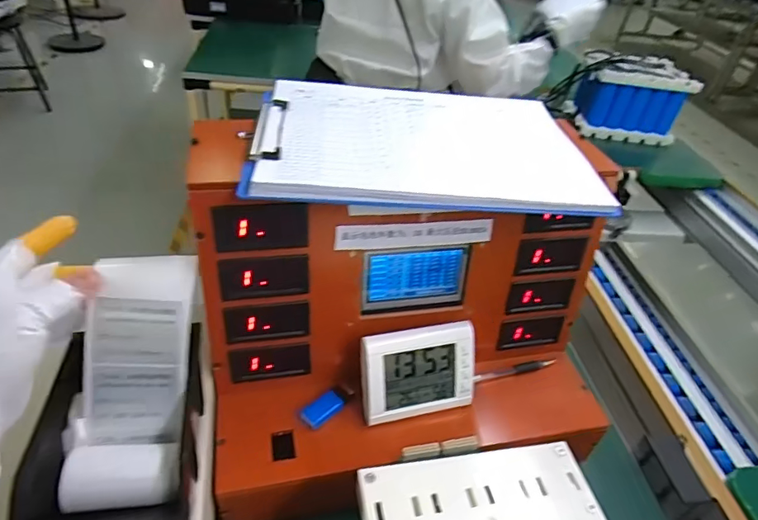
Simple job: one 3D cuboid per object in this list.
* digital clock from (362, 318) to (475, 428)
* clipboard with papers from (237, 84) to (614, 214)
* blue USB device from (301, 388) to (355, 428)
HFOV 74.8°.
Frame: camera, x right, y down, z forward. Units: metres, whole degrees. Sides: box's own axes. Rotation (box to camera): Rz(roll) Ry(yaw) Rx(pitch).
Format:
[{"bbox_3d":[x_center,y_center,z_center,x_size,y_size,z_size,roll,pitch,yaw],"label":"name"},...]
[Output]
[{"bbox_3d":[0.038,0.111,0.495,0.111,0.090,0.025,-7,15,-16],"label":"digital clock"},{"bbox_3d":[0.040,-0.112,0.473,0.303,0.016,0.216,1,40,-7],"label":"clipboard with papers"},{"bbox_3d":[-0.051,0.144,0.493,0.054,0.009,0.021,-26,49,-33],"label":"blue USB device"}]

